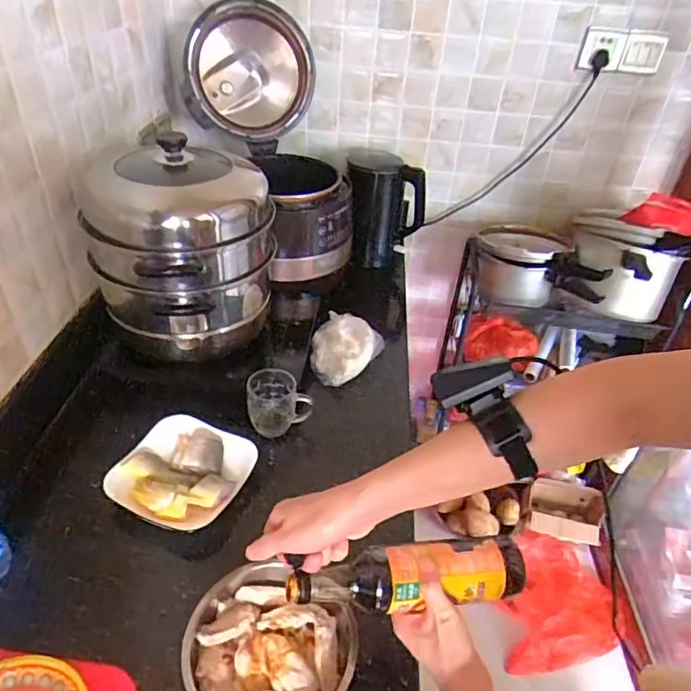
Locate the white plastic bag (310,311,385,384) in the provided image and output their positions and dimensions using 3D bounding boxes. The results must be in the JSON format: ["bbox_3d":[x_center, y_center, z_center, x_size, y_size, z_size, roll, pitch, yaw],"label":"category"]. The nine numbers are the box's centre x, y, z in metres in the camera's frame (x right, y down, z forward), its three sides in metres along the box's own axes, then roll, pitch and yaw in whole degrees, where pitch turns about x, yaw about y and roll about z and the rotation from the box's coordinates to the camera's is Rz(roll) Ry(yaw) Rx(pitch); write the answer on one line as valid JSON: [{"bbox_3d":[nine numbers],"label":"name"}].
[{"bbox_3d":[-0.007,0.002,0.982,0.122,0.062,0.136,23,41,21],"label":"white plastic bag"}]

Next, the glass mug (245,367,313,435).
[{"bbox_3d":[-0.109,0.087,0.855,0.091,0.086,0.071,-8,40,-16],"label":"glass mug"}]

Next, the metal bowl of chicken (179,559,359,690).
[{"bbox_3d":[-0.083,0.330,0.566,0.171,0.063,0.165,3,38,-3],"label":"metal bowl of chicken"}]

